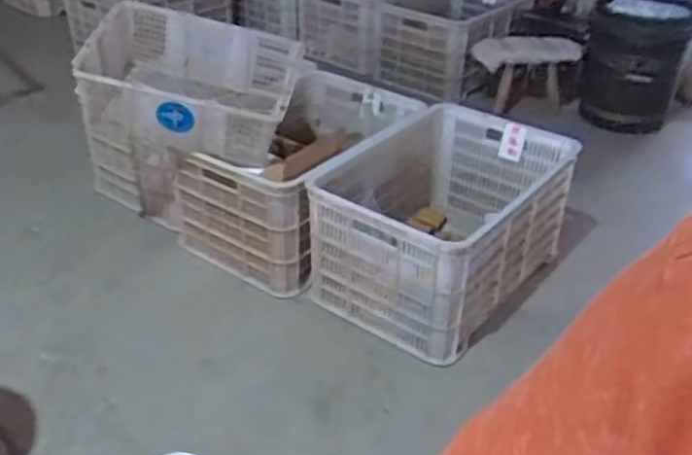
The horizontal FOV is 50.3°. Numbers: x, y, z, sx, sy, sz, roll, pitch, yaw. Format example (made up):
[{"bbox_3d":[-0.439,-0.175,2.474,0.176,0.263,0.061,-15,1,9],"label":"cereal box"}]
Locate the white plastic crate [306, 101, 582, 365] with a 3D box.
[{"bbox_3d":[0.238,-0.037,1.867,0.469,0.307,0.674,24,39,30],"label":"white plastic crate"}]

